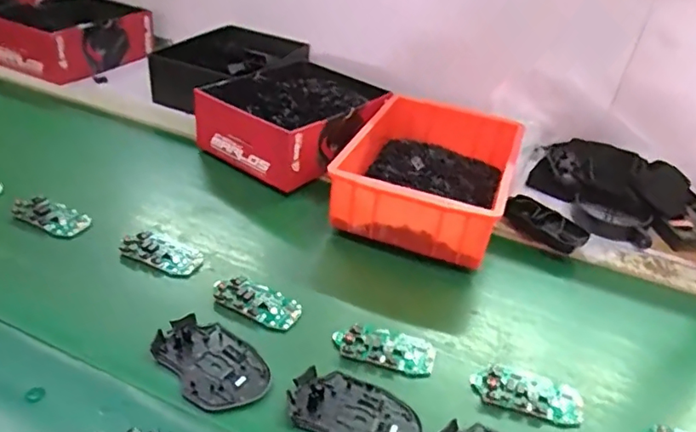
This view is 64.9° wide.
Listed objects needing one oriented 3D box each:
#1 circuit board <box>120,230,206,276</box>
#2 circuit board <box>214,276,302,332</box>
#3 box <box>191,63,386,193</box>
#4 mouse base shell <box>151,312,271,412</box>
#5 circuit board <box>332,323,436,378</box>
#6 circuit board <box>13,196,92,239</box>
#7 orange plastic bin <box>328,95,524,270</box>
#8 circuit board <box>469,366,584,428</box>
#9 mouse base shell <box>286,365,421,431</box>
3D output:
[{"bbox_3d":[-0.210,0.041,0.625,0.091,0.017,0.049,17,36,15],"label":"circuit board"},{"bbox_3d":[-0.096,0.089,0.574,0.093,0.009,0.044,20,36,18],"label":"circuit board"},{"bbox_3d":[-0.074,-0.149,0.837,0.226,0.092,0.250,26,39,26],"label":"box"},{"bbox_3d":[-0.126,0.135,0.507,0.116,0.013,0.073,24,38,24],"label":"mouse base shell"},{"bbox_3d":[0.036,0.127,0.538,0.098,0.015,0.046,12,35,8],"label":"circuit board"},{"bbox_3d":[-0.352,0.001,0.651,0.086,0.026,0.033,13,35,9],"label":"circuit board"},{"bbox_3d":[0.115,-0.065,0.749,0.201,0.088,0.284,16,35,13],"label":"orange plastic bin"},{"bbox_3d":[0.167,0.164,0.510,0.100,0.011,0.046,11,35,7],"label":"circuit board"},{"bbox_3d":[0.005,0.171,0.475,0.114,0.010,0.073,18,36,16],"label":"mouse base shell"}]

